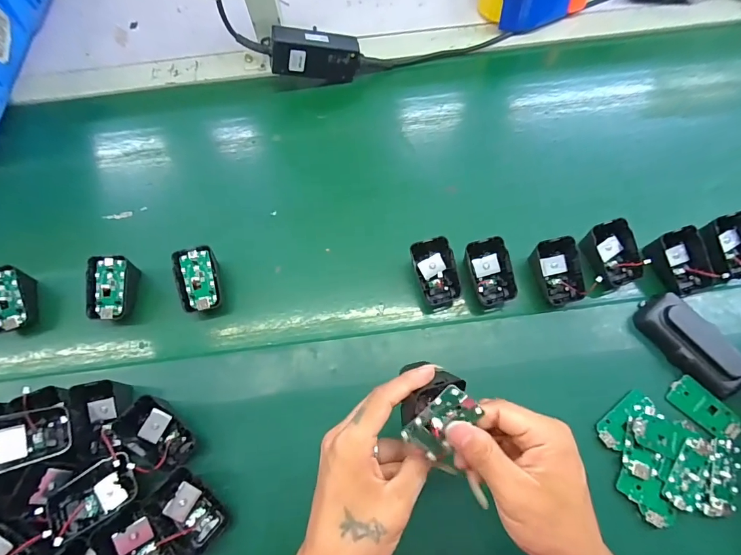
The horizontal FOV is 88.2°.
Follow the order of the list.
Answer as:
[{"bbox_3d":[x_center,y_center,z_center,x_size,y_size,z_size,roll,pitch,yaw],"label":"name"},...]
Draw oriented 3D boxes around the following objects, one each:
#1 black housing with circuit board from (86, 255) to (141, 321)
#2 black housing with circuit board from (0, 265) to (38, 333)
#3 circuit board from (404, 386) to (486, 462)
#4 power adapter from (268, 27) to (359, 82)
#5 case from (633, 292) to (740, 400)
[{"bbox_3d":[-0.286,0.013,0.421,0.035,0.040,0.066,2,68,3],"label":"black housing with circuit board"},{"bbox_3d":[-0.398,0.026,0.417,0.046,0.033,0.067,-7,68,0],"label":"black housing with circuit board"},{"bbox_3d":[0.052,0.104,0.267,0.034,0.009,0.055,39,107,-5],"label":"circuit board"},{"bbox_3d":[-0.073,-0.298,0.514,0.116,0.058,0.026,-4,66,-21],"label":"power adapter"},{"bbox_3d":[0.322,0.065,0.381,0.052,0.025,0.104,-33,70,-11],"label":"case"}]

